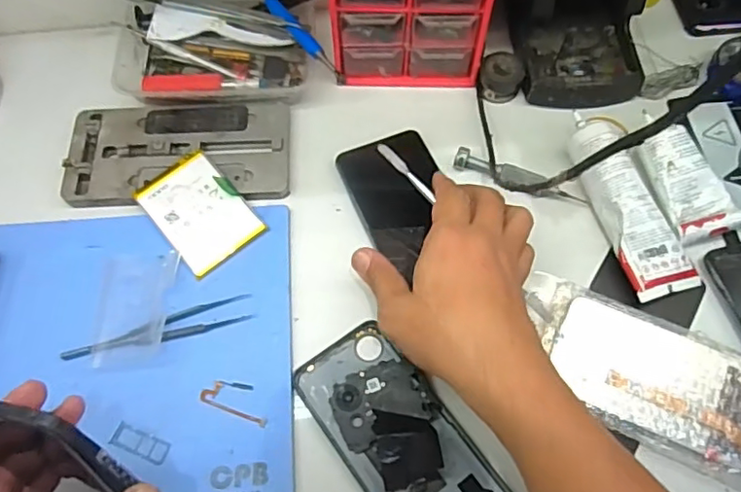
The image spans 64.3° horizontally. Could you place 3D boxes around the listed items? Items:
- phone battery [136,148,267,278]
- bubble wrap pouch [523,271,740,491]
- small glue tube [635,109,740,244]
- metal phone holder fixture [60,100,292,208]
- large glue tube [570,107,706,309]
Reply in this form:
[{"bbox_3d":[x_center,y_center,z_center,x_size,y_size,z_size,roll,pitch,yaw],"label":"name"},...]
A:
[{"bbox_3d":[-0.131,-0.027,0.451,0.061,0.008,0.090,-39,74,-13],"label":"phone battery"},{"bbox_3d":[0.193,0.089,0.395,0.186,0.019,0.085,27,68,12],"label":"bubble wrap pouch"},{"bbox_3d":[0.245,-0.054,0.456,0.051,0.031,0.100,-15,66,-7],"label":"small glue tube"},{"bbox_3d":[-0.155,-0.078,0.481,0.176,0.011,0.093,0,65,0],"label":"metal phone holder fixture"},{"bbox_3d":[0.196,-0.035,0.446,0.051,0.033,0.150,-14,66,-7],"label":"large glue tube"}]

